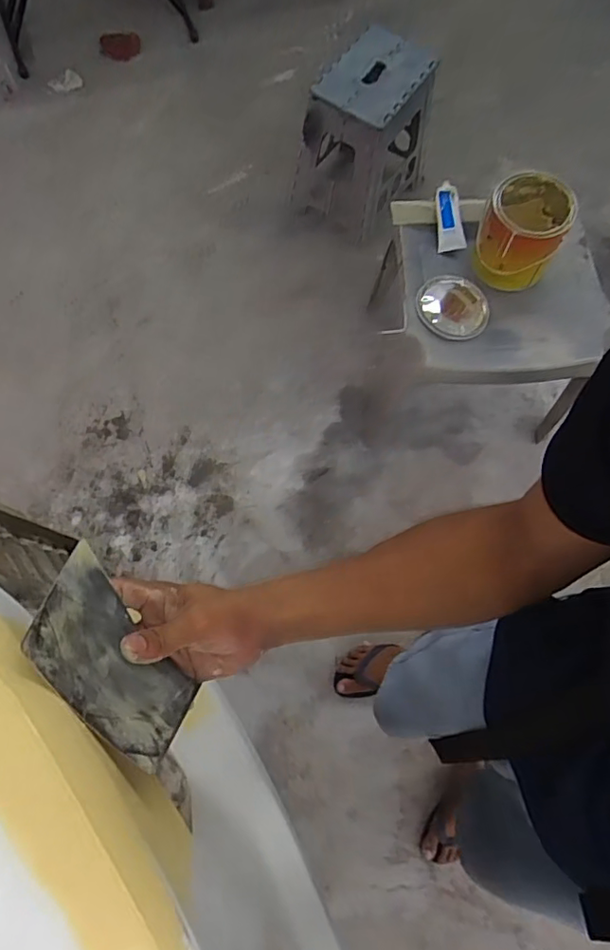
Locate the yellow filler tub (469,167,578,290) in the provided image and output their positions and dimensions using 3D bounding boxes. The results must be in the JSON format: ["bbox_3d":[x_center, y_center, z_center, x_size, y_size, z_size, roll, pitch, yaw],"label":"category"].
[{"bbox_3d":[0.425,-0.481,1.113,0.152,0.166,0.142,1,73,-2],"label":"yellow filler tub"}]

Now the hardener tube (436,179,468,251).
[{"bbox_3d":[0.305,-0.544,1.181,0.058,0.042,0.139,-10,97,-5],"label":"hardener tube"}]

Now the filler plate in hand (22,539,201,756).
[{"bbox_3d":[-0.124,0.122,0.366,0.011,0.096,0.131,-30,107,13],"label":"filler plate in hand"}]

